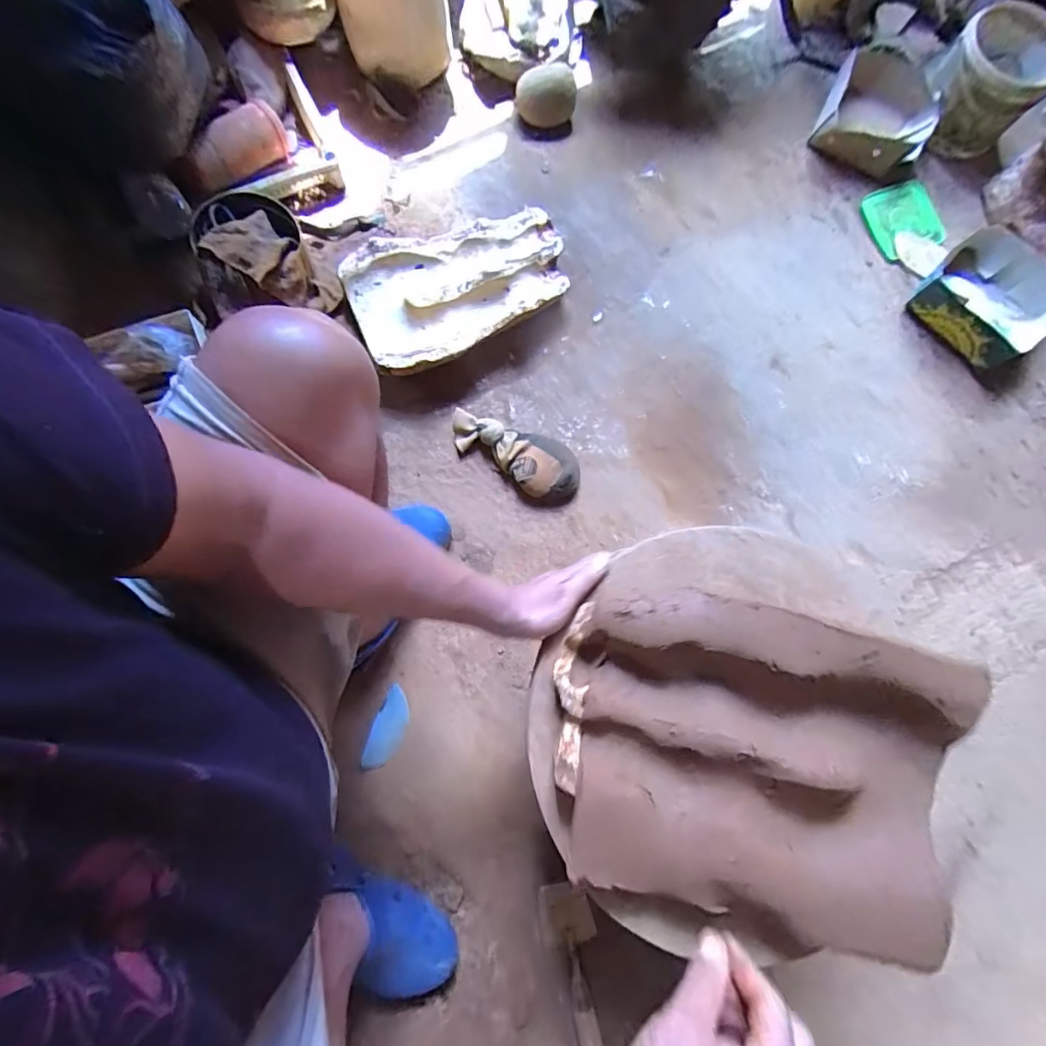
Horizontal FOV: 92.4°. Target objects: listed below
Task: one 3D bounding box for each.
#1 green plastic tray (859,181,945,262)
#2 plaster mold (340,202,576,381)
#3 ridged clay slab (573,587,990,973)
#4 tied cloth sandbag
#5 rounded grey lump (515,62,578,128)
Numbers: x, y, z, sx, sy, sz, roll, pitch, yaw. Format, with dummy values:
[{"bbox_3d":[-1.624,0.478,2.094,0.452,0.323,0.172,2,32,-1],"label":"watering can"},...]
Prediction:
[{"bbox_3d":[0.698,-0.563,0.923,0.126,0.024,0.129,-20,80,-5],"label":"green plastic tray"},{"bbox_3d":[-0.101,-0.385,0.825,0.355,0.062,0.237,-22,80,-5],"label":"plaster mold"},{"bbox_3d":[0.206,0.213,0.436,0.323,0.053,0.260,15,79,2],"label":"ridged clay slab"},{"bbox_3d":[-0.011,-0.117,0.797,0.231,0.057,0.102,35,80,6],"label":"tied cloth sandbag"},{"bbox_3d":[0.041,-0.765,0.900,0.107,0.065,0.076,3,78,-2],"label":"rounded grey lump"}]

